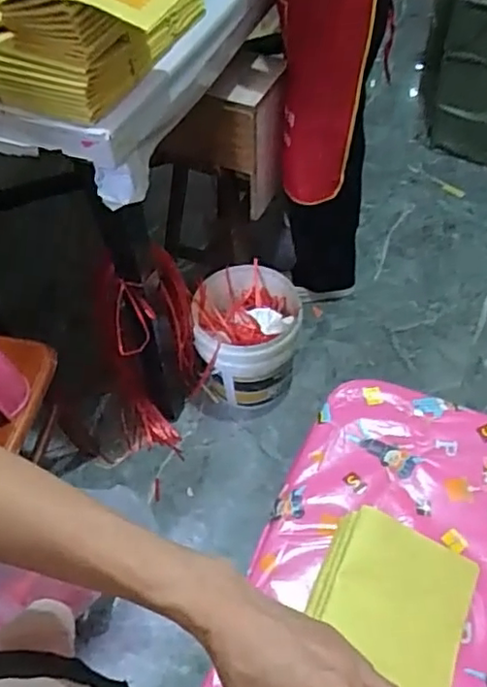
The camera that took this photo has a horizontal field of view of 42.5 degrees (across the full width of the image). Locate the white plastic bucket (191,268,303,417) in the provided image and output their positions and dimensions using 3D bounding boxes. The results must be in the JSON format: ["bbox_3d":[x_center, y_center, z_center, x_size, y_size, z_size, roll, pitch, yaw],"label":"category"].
[{"bbox_3d":[0.007,0.001,1.510,0.244,0.284,0.243,-1,54,2],"label":"white plastic bucket"}]

